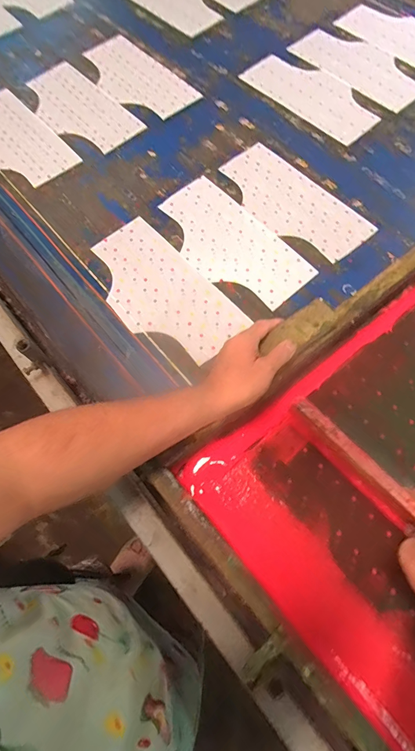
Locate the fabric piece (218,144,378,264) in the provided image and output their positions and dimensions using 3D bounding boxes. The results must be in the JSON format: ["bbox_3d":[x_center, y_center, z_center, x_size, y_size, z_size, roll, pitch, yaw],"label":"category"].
[{"bbox_3d":[0.153,-0.327,0.687,0.141,0.004,0.303,-37,71,-14],"label":"fabric piece"}]

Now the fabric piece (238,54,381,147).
[{"bbox_3d":[0.224,-0.619,0.801,0.145,0.005,0.325,-41,72,-15],"label":"fabric piece"}]

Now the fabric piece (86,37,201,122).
[{"bbox_3d":[-0.170,-0.685,0.839,0.152,0.010,0.334,-38,71,-12],"label":"fabric piece"}]

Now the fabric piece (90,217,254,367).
[{"bbox_3d":[-0.085,-0.145,0.621,0.152,0.007,0.299,-39,72,-14],"label":"fabric piece"}]

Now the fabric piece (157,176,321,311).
[{"bbox_3d":[0.035,-0.238,0.653,0.147,0.004,0.304,-38,72,-14],"label":"fabric piece"}]

